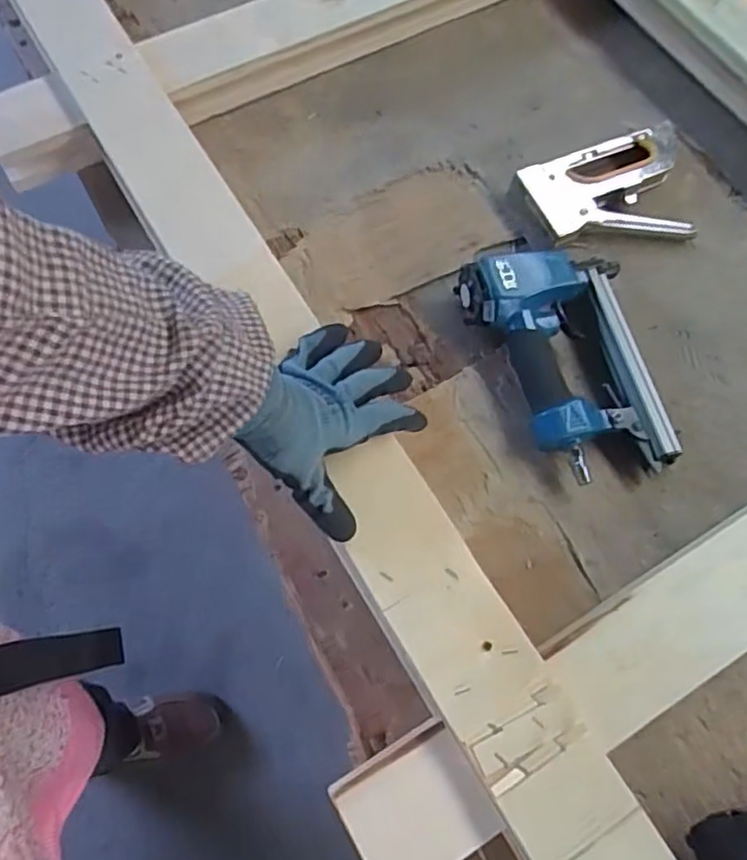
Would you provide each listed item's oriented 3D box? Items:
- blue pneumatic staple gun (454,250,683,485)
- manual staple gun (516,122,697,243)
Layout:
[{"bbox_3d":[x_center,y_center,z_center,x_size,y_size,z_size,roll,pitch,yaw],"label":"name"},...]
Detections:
[{"bbox_3d":[0.167,-0.059,0.548,0.138,0.052,0.205,-15,71,-8],"label":"blue pneumatic staple gun"},{"bbox_3d":[0.218,-0.228,0.629,0.155,0.025,0.114,-6,70,-4],"label":"manual staple gun"}]

